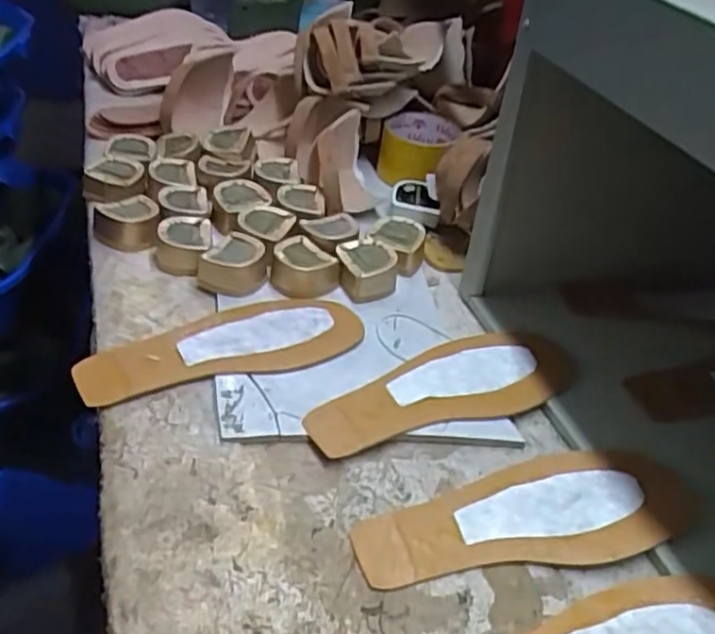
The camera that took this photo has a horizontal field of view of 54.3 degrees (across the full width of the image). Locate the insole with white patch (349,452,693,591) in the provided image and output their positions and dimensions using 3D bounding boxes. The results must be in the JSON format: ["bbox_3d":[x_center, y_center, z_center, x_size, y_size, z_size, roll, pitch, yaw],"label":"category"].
[{"bbox_3d":[0.104,0.119,0.426,0.212,0.010,0.070,-5,40,-11],"label":"insole with white patch"}]

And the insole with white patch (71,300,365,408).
[{"bbox_3d":[-0.096,0.022,0.515,0.209,0.009,0.073,-15,45,-27],"label":"insole with white patch"}]

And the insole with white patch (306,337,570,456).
[{"bbox_3d":[0.065,0.050,0.506,0.212,0.009,0.072,-11,42,-17],"label":"insole with white patch"}]

